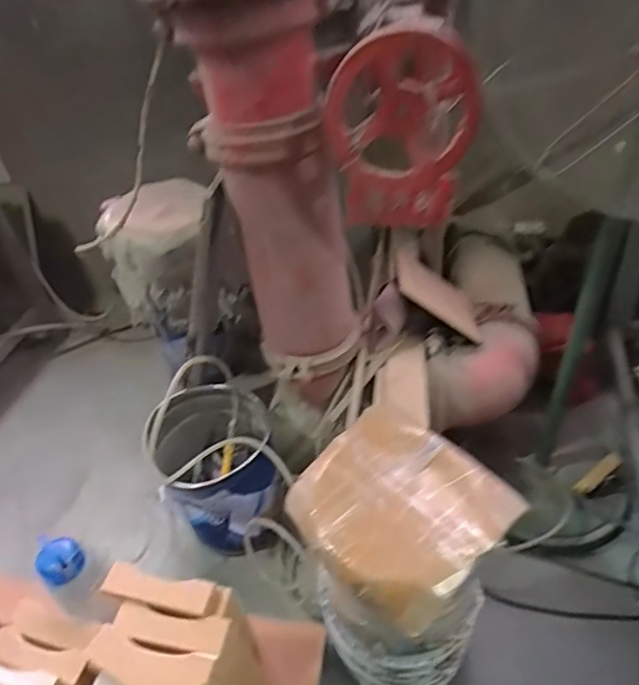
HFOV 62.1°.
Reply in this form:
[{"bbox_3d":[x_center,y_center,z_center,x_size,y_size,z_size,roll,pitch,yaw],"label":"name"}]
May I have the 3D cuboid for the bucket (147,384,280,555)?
[{"bbox_3d":[-0.249,0.347,1.391,0.293,0.342,0.342,-23,43,-17],"label":"bucket"}]

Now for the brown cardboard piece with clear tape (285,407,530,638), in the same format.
[{"bbox_3d":[0.122,0.264,0.858,0.286,0.071,0.303,-34,47,-27],"label":"brown cardboard piece with clear tape"}]

